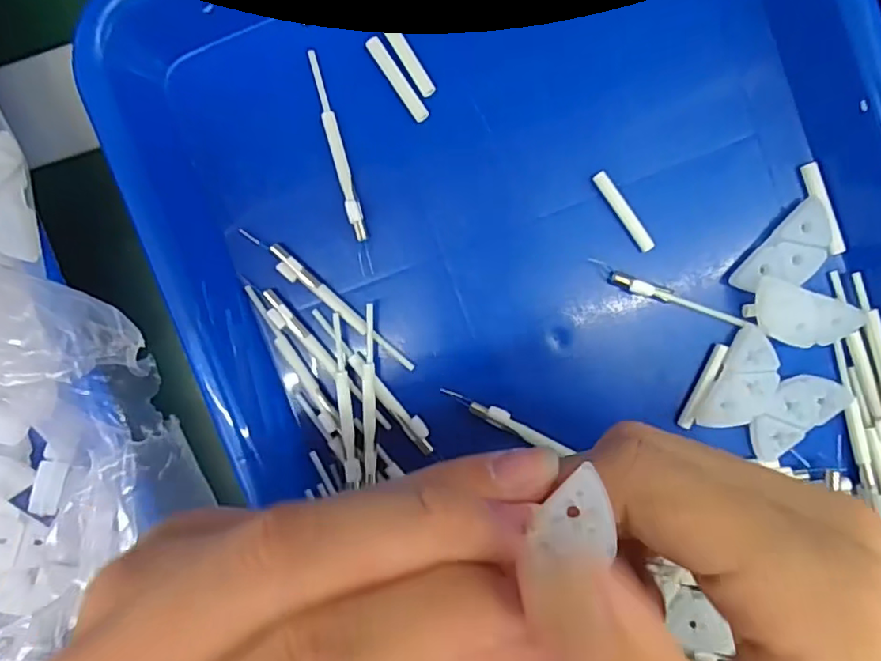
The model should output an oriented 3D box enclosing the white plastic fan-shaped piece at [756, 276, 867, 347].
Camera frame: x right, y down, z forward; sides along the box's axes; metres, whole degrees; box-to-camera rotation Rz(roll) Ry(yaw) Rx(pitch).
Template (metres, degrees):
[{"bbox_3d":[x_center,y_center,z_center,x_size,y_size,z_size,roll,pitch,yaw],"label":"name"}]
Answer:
[{"bbox_3d":[0.129,-0.004,0.204,0.039,0.009,0.018,21,96,1],"label":"white plastic fan-shaped piece"}]

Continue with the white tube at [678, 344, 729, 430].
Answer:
[{"bbox_3d":[0.097,0.021,0.216,0.004,0.006,0.033,24,96,1],"label":"white tube"}]

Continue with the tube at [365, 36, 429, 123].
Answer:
[{"bbox_3d":[-0.016,-0.091,0.210,0.006,0.004,0.033,-35,92,5],"label":"tube"}]

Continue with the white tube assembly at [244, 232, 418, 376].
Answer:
[{"bbox_3d":[-0.042,-0.011,0.221,0.079,0.012,0.007,40,96,0],"label":"white tube assembly"}]

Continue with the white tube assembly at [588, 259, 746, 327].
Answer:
[{"bbox_3d":[0.083,-0.012,0.214,0.061,0.008,0.006,19,89,-10],"label":"white tube assembly"}]

